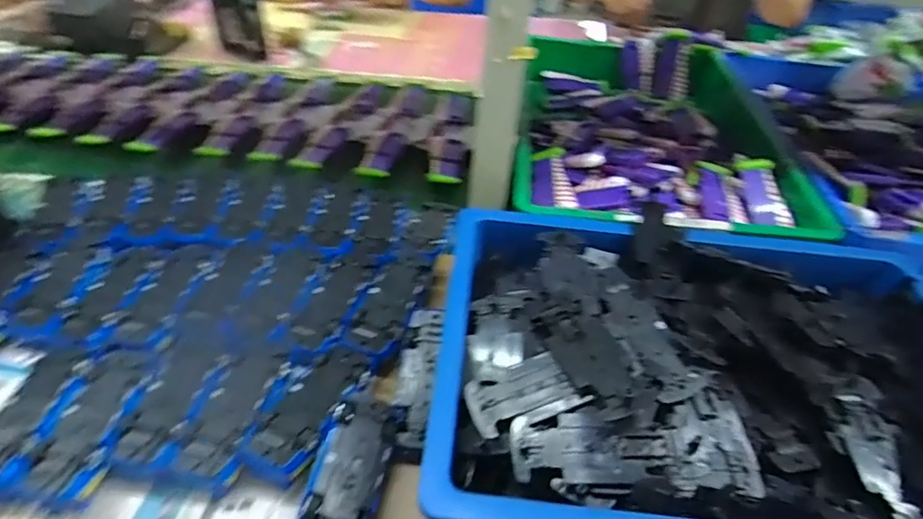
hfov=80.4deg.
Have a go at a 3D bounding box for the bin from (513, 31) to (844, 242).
[{"bbox_3d":[0.282,-0.191,0.841,0.371,0.125,0.547,8,40,3],"label":"bin"}]

